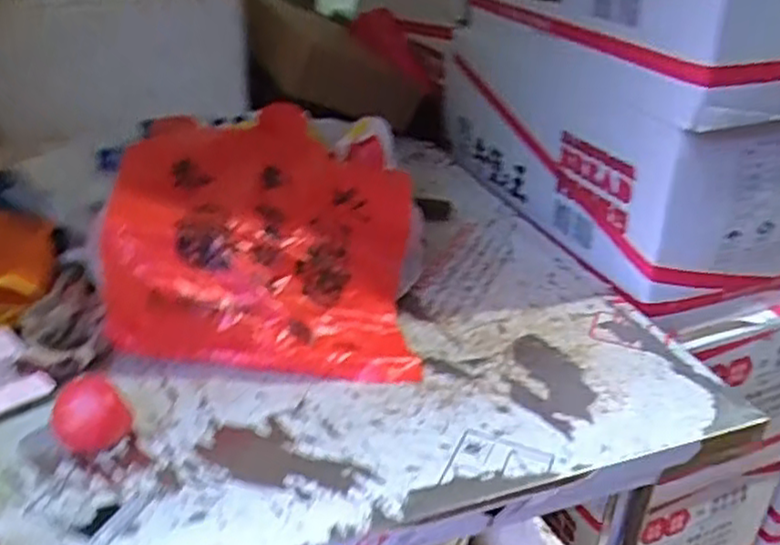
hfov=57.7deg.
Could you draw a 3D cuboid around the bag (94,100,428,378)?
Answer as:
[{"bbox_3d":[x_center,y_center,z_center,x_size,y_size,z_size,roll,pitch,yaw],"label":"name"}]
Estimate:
[{"bbox_3d":[-0.118,-0.043,0.746,0.288,0.177,0.240,3,31,3],"label":"bag"}]

